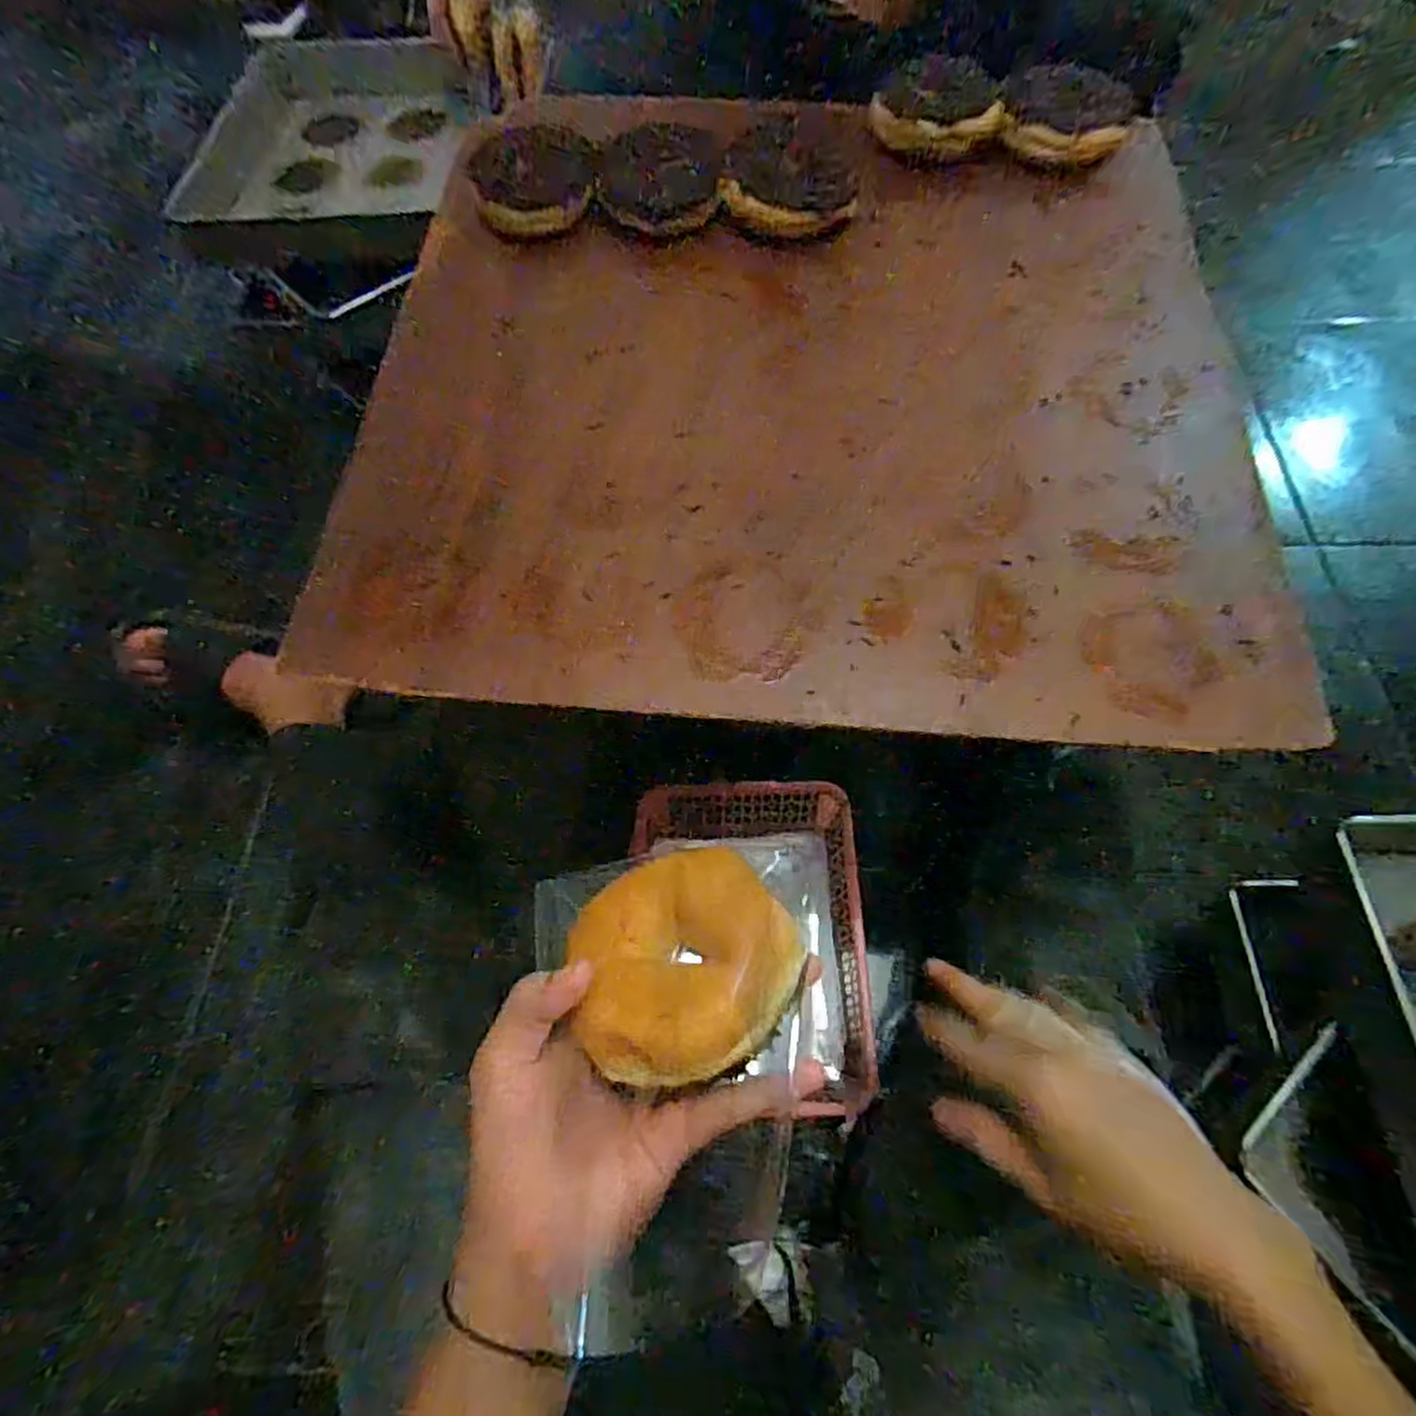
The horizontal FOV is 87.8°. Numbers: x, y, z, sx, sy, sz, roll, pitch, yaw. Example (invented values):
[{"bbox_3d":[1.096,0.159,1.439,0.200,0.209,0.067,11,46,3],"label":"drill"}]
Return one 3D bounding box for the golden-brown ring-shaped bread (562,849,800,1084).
[{"bbox_3d":[-0.012,0.096,0.283,0.084,0.030,0.084,-1,63,3],"label":"golden-brown ring-shaped bread"}]

